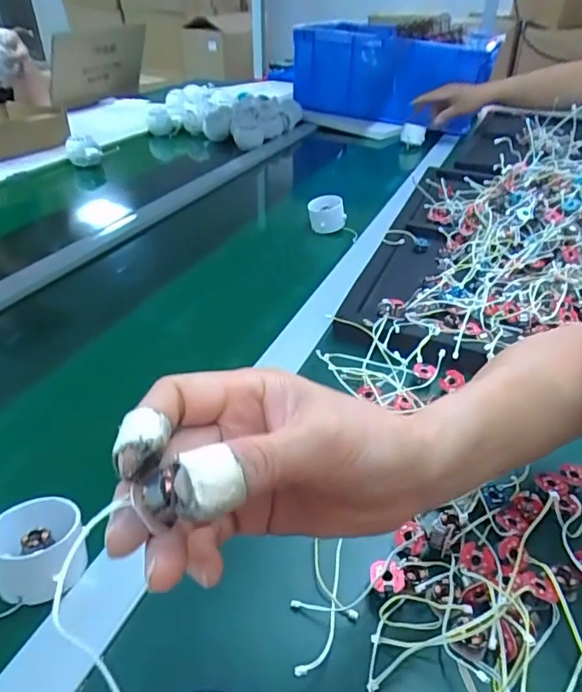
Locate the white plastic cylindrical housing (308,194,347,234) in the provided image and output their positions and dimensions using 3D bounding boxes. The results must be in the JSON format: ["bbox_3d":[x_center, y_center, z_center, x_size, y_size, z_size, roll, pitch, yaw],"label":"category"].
[{"bbox_3d":[0.052,-0.194,0.748,0.050,0.044,0.049,-17,40,-22],"label":"white plastic cylindrical housing"}]

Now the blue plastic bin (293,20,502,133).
[{"bbox_3d":[0.244,-0.680,1.248,0.457,0.171,0.316,16,40,20],"label":"blue plastic bin"}]

